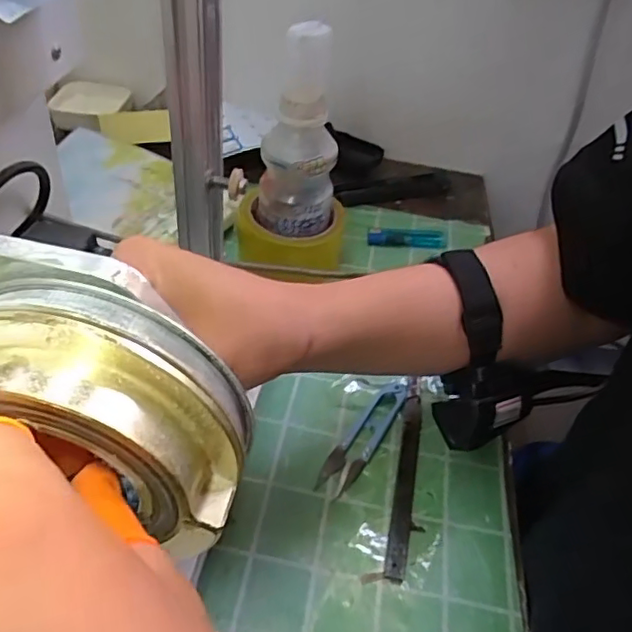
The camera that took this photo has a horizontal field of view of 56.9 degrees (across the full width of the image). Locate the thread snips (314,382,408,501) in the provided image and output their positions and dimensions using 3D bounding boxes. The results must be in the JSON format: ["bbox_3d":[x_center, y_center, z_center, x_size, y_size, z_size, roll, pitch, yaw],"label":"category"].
[{"bbox_3d":[0.035,0.084,0.410,0.023,0.012,0.103,28,46,20],"label":"thread snips"}]

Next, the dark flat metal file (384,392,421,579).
[{"bbox_3d":[0.060,0.109,0.389,0.013,0.009,0.134,12,43,5],"label":"dark flat metal file"}]

